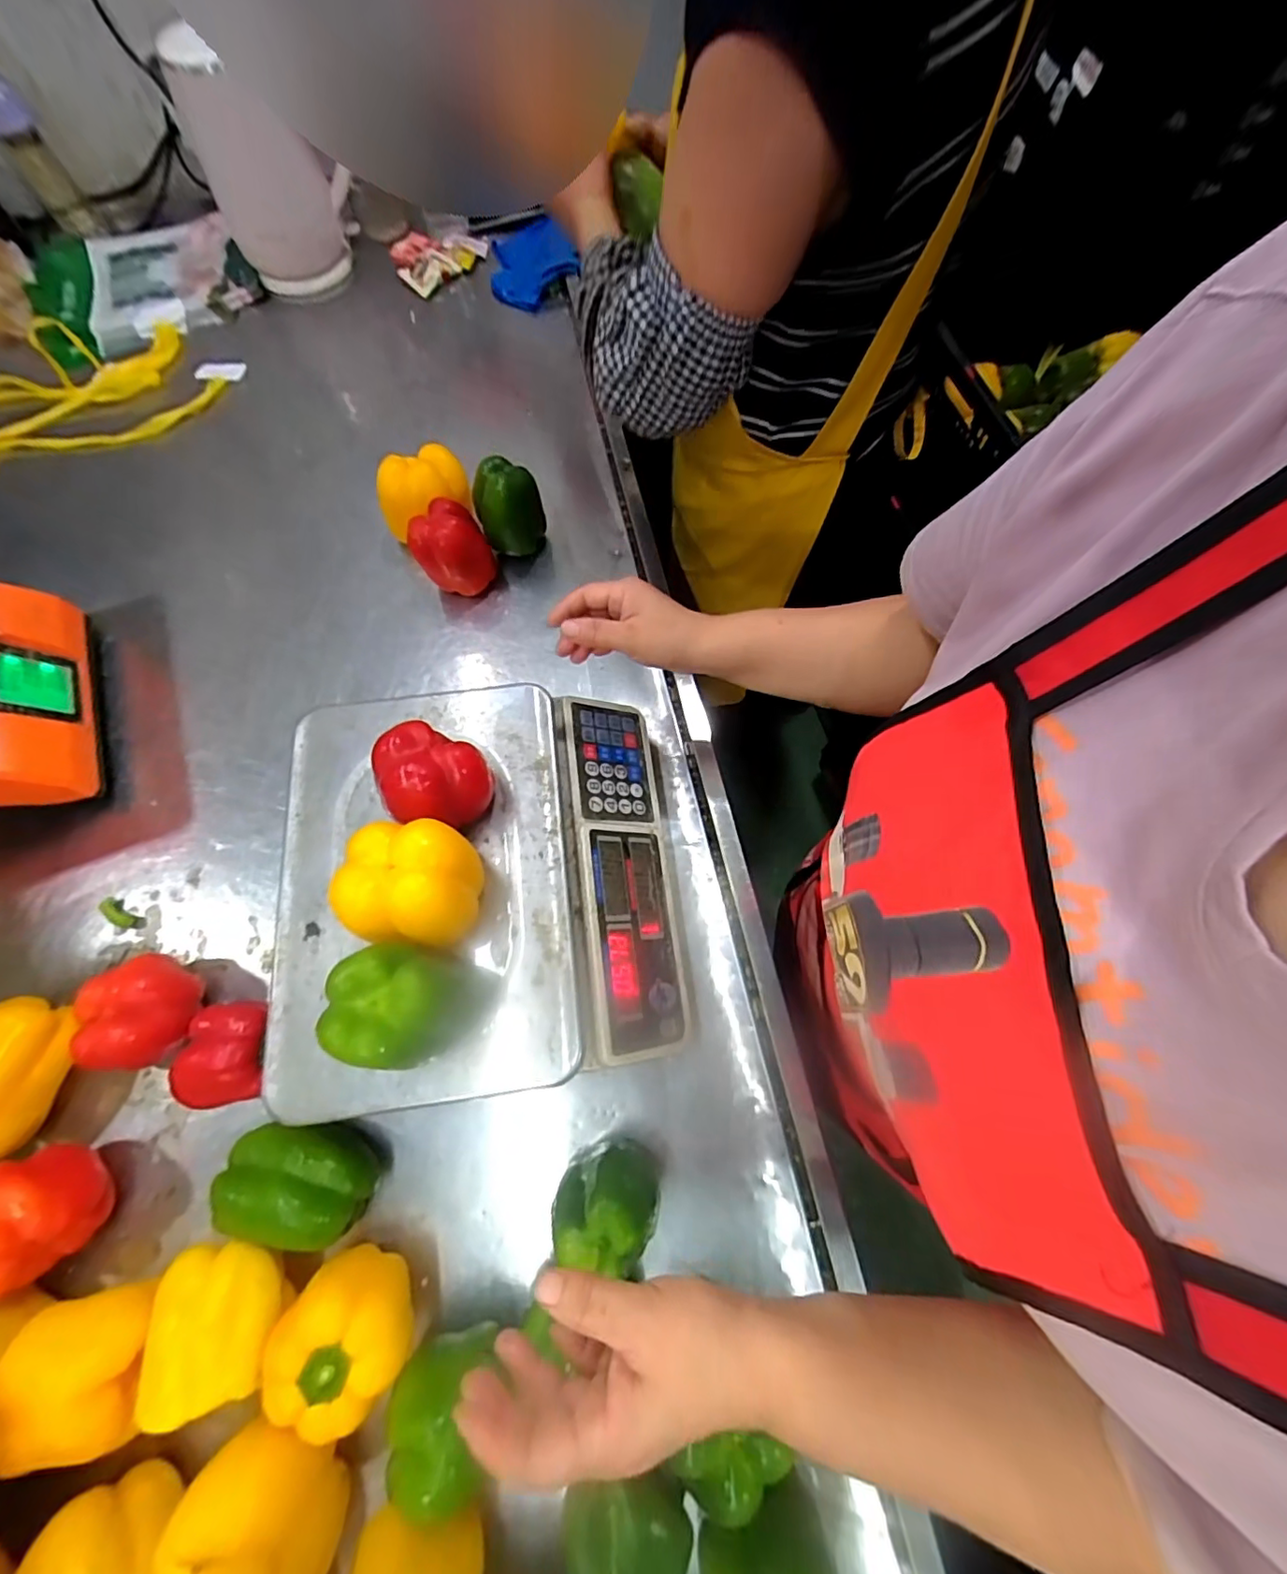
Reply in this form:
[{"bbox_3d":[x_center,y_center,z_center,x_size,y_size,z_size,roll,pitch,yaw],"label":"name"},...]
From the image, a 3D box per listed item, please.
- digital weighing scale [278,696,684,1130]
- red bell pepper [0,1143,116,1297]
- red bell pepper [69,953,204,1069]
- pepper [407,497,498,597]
[{"bbox_3d":[-0.134,0.080,0.490,0.318,0.094,0.328,-7,69,-3],"label":"digital weighing scale"},{"bbox_3d":[-0.454,0.316,0.414,0.075,0.074,0.079,0,69,-1],"label":"red bell pepper"},{"bbox_3d":[-0.419,0.191,0.473,0.087,0.065,0.077,-27,72,-11],"label":"red bell pepper"},{"bbox_3d":[-0.213,-0.261,0.628,0.078,0.096,0.064,-33,73,-12],"label":"pepper"}]

